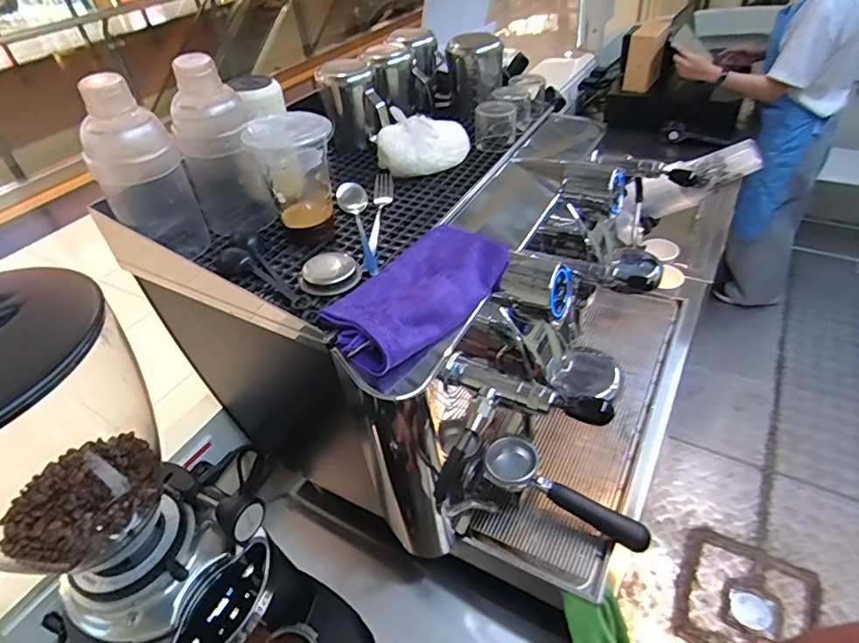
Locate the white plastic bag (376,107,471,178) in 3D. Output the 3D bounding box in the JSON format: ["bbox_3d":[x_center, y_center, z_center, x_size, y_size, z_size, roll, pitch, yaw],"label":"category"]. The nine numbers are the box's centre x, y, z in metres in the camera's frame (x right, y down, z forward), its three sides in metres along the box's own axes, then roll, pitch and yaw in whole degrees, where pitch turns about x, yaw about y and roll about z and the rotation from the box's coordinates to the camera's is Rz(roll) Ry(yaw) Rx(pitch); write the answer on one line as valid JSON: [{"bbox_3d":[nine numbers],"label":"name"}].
[{"bbox_3d":[-0.013,-0.258,0.742,0.129,0.072,0.089,4,42,13],"label":"white plastic bag"}]

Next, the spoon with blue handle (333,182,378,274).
[{"bbox_3d":[-0.087,-0.118,0.621,0.039,0.029,0.193,-13,41,-6],"label":"spoon with blue handle"}]

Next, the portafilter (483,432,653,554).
[{"bbox_3d":[0.164,0.221,0.633,0.208,0.049,0.072,26,51,33],"label":"portafilter"}]

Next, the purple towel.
[{"bbox_3d":[-0.012,-0.031,0.527,0.103,0.043,0.213,28,52,34],"label":"purple towel"}]

